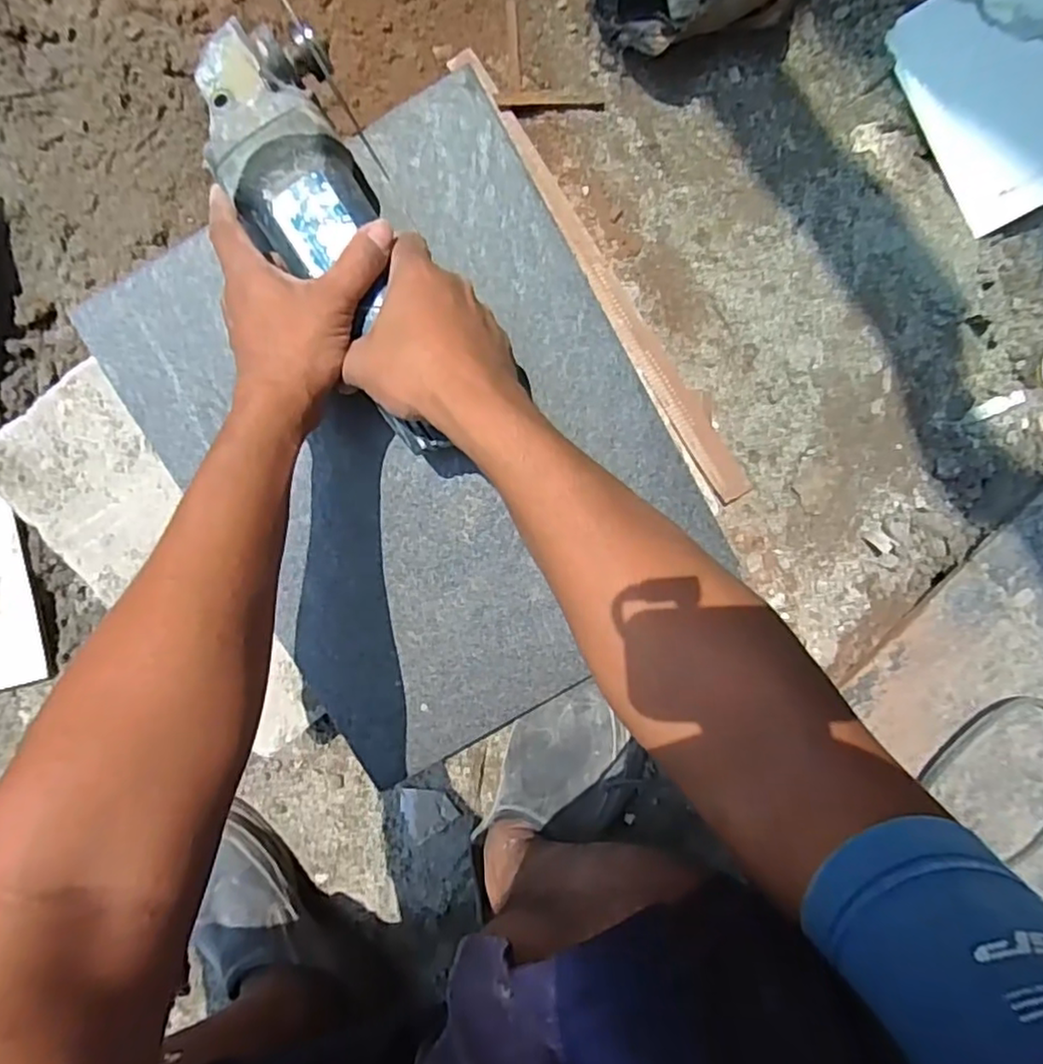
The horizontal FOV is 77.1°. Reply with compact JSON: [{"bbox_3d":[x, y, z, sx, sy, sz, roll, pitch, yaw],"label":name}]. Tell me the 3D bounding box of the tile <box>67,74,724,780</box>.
[{"bbox_3d":[-0.064,-0.055,0.455,0.317,0.015,0.389,-30,103,0],"label":"tile"}]

